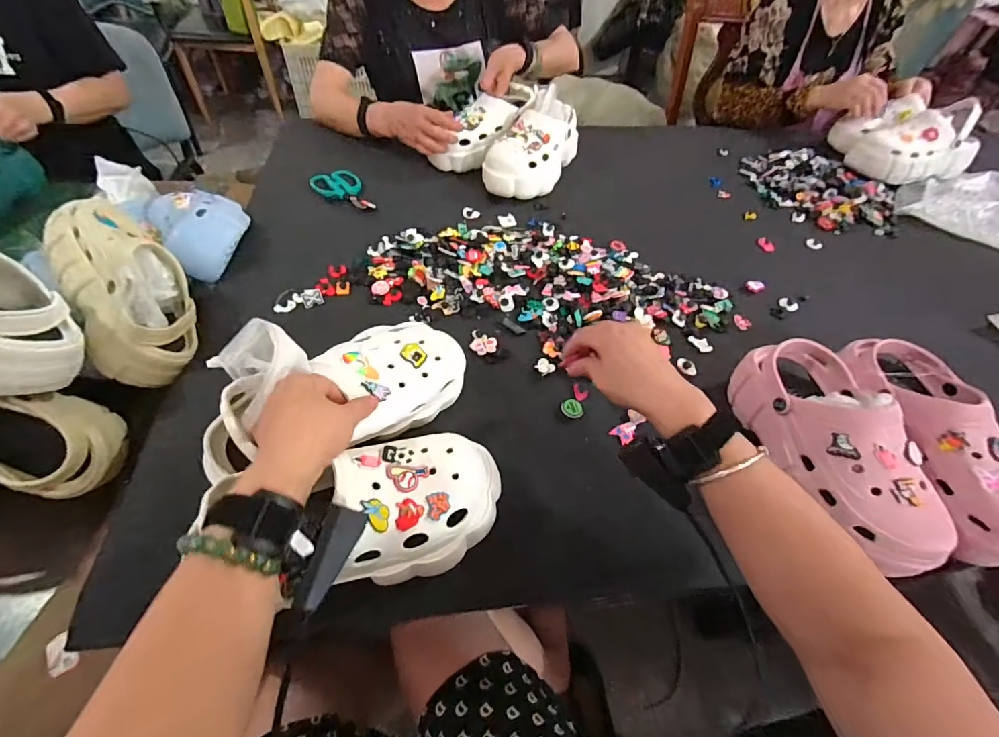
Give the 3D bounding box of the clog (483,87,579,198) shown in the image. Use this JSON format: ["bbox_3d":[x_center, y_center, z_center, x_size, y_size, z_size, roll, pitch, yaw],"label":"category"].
[{"bbox_3d":[0.066,-0.415,0.854,0.113,0.117,0.221,24,53,14],"label":"clog"}]

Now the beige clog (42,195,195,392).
[{"bbox_3d":[-0.464,-0.106,0.557,0.124,0.091,0.259,-28,83,-24],"label":"beige clog"}]

